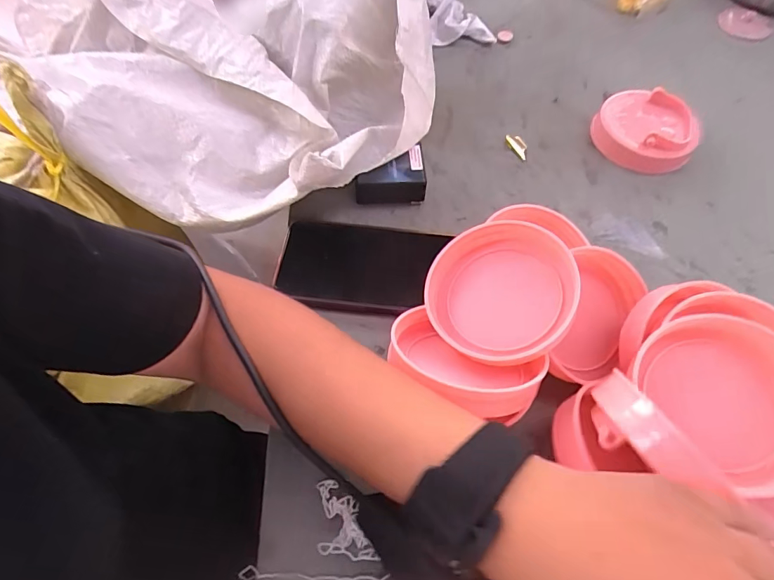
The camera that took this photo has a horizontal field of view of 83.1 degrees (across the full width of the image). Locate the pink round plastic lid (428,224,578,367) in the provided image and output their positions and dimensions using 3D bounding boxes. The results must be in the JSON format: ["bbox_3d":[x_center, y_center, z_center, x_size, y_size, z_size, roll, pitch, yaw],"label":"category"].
[{"bbox_3d":[0.078,0.002,0.303,0.092,0.024,0.095,-3,80,17],"label":"pink round plastic lid"}]

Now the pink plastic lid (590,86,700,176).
[{"bbox_3d":[0.253,-0.156,0.429,0.092,0.029,0.087,1,61,-1],"label":"pink plastic lid"}]

